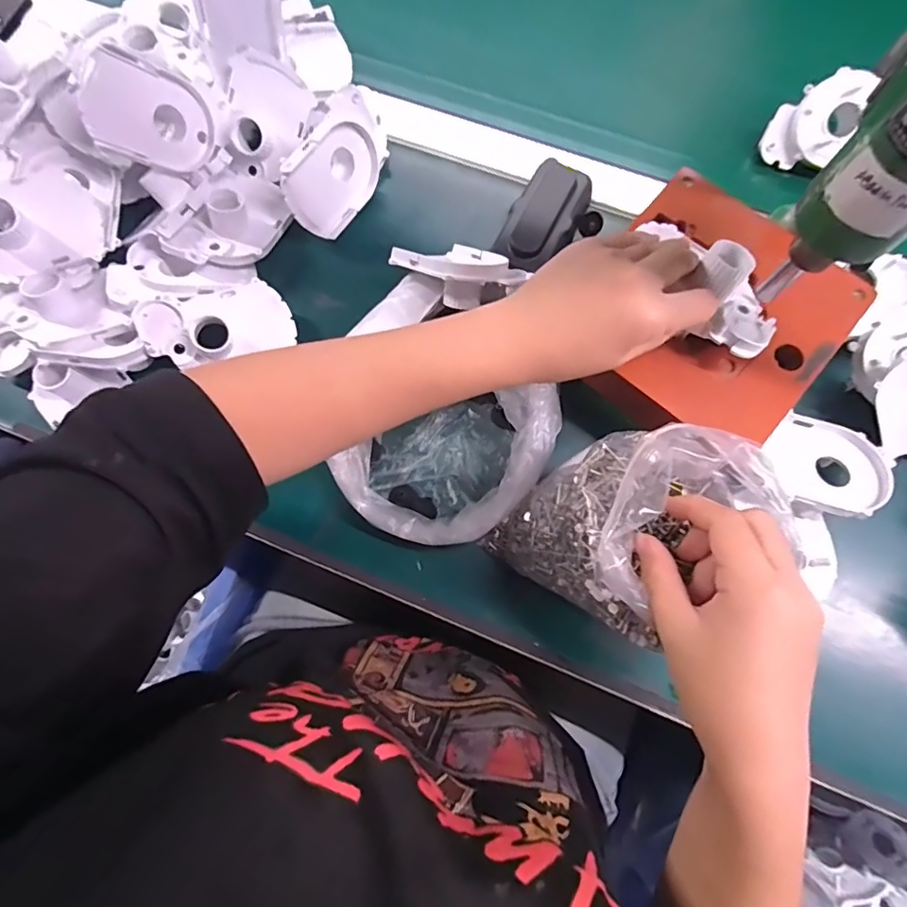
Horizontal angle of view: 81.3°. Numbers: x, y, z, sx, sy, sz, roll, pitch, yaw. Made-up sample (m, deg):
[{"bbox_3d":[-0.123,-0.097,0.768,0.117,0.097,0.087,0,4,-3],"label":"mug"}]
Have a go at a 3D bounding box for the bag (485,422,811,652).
[{"bbox_3d":[0.099,0.041,0.305,0.114,0.114,0.100,-43,80,-9],"label":"bag"}]

